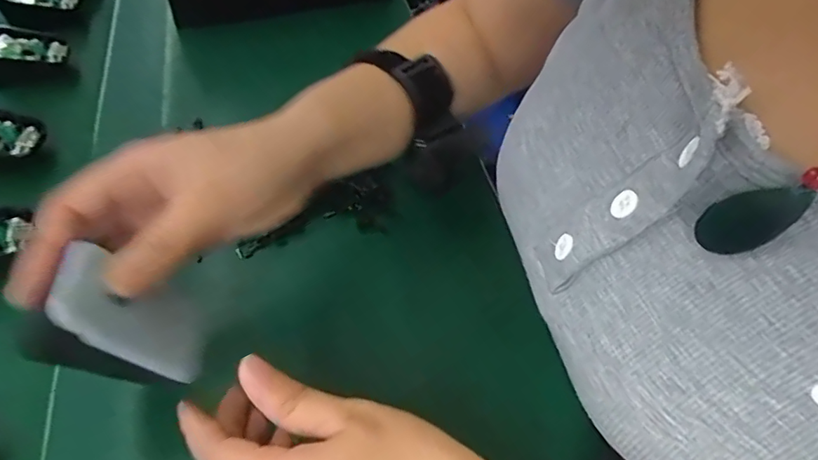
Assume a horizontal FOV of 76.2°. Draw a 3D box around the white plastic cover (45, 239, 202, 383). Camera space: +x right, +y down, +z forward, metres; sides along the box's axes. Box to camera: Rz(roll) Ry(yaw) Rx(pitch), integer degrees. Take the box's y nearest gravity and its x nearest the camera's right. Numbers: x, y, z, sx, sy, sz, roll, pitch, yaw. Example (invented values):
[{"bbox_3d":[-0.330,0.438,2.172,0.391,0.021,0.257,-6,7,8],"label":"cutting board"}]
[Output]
[{"bbox_3d":[-0.115,0.037,0.222,0.008,0.067,0.038,-27,40,20],"label":"white plastic cover"}]

